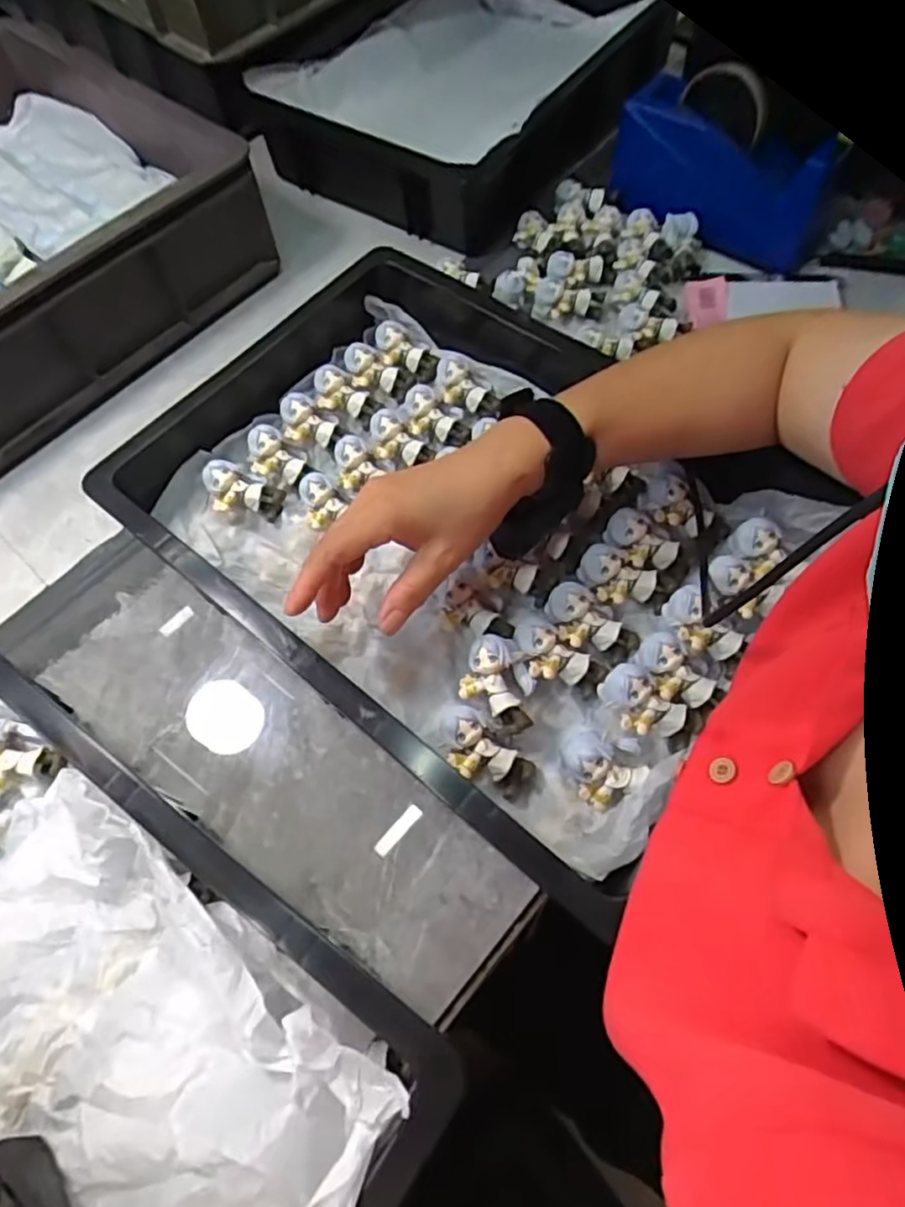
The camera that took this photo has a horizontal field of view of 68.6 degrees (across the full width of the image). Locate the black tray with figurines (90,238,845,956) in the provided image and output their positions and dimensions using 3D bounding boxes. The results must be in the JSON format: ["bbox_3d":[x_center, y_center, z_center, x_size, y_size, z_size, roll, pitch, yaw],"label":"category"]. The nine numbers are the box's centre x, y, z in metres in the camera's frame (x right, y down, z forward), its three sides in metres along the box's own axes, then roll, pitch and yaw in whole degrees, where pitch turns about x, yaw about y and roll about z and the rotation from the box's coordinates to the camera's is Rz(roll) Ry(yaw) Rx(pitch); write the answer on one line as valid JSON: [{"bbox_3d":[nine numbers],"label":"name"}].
[{"bbox_3d":[0.002,-0.059,0.448,0.448,0.074,0.297,36,70,19],"label":"black tray with figurines"}]

